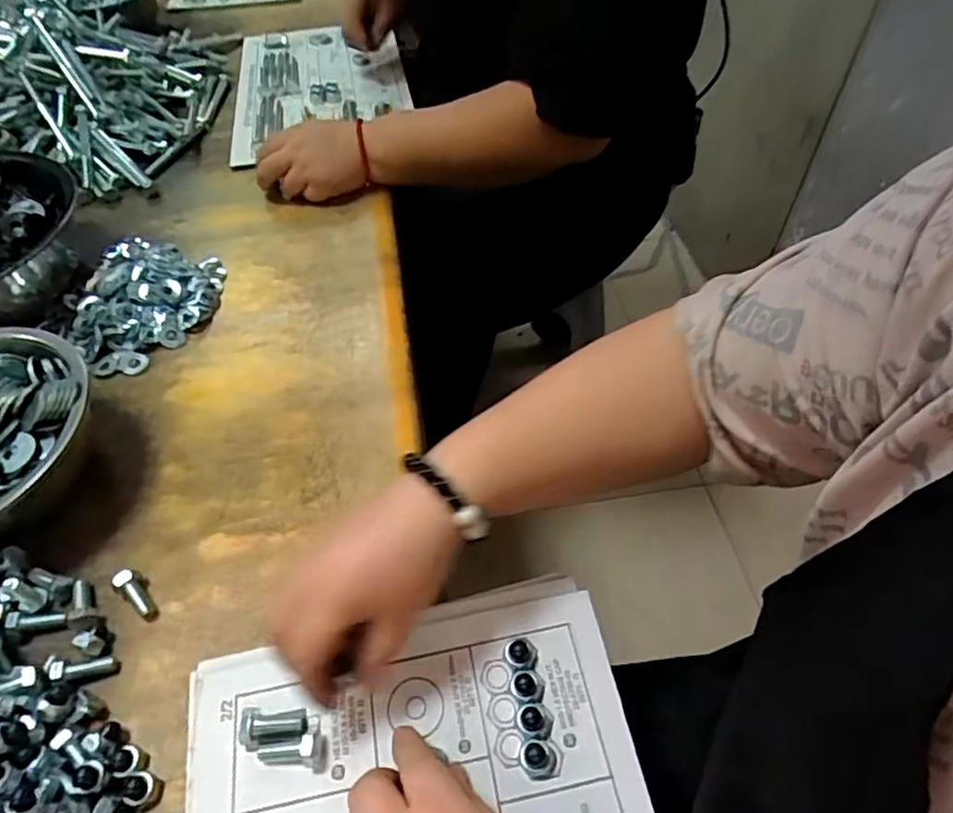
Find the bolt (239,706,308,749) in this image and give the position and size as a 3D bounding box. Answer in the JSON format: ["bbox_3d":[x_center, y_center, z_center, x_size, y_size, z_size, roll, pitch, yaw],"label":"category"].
[{"bbox_3d":[-0.107,0.167,0.332,0.033,0.014,0.020,2,50,4],"label":"bolt"}]

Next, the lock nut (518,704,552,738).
[{"bbox_3d":[0.031,0.162,0.328,0.018,0.015,0.015,4,50,6],"label":"lock nut"}]

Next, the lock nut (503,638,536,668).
[{"bbox_3d":[0.025,0.135,0.349,0.017,0.014,0.019,16,53,15],"label":"lock nut"}]

